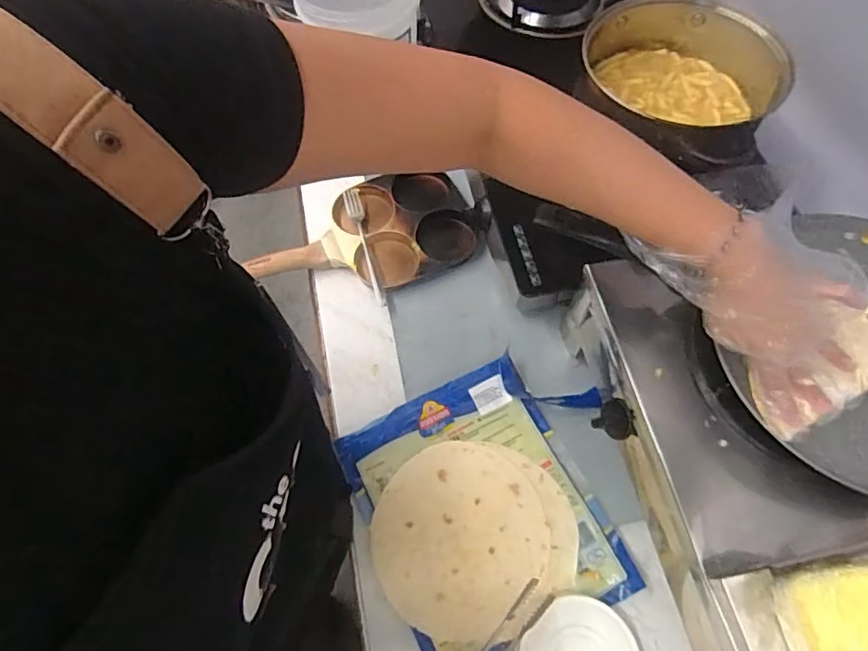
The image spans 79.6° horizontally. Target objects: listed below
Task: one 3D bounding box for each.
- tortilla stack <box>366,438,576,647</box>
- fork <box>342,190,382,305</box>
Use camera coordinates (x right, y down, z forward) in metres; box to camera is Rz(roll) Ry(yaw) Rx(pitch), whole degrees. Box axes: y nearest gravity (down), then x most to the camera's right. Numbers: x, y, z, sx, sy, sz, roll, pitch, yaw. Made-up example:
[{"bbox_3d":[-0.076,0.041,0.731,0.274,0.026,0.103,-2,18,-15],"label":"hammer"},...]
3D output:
[{"bbox_3d":[0.043,0.233,0.577,0.216,0.012,0.197,-2,64,0],"label":"tortilla stack"},{"bbox_3d":[-0.098,-0.116,0.740,0.023,0.020,0.184,-15,65,-6],"label":"fork"}]

